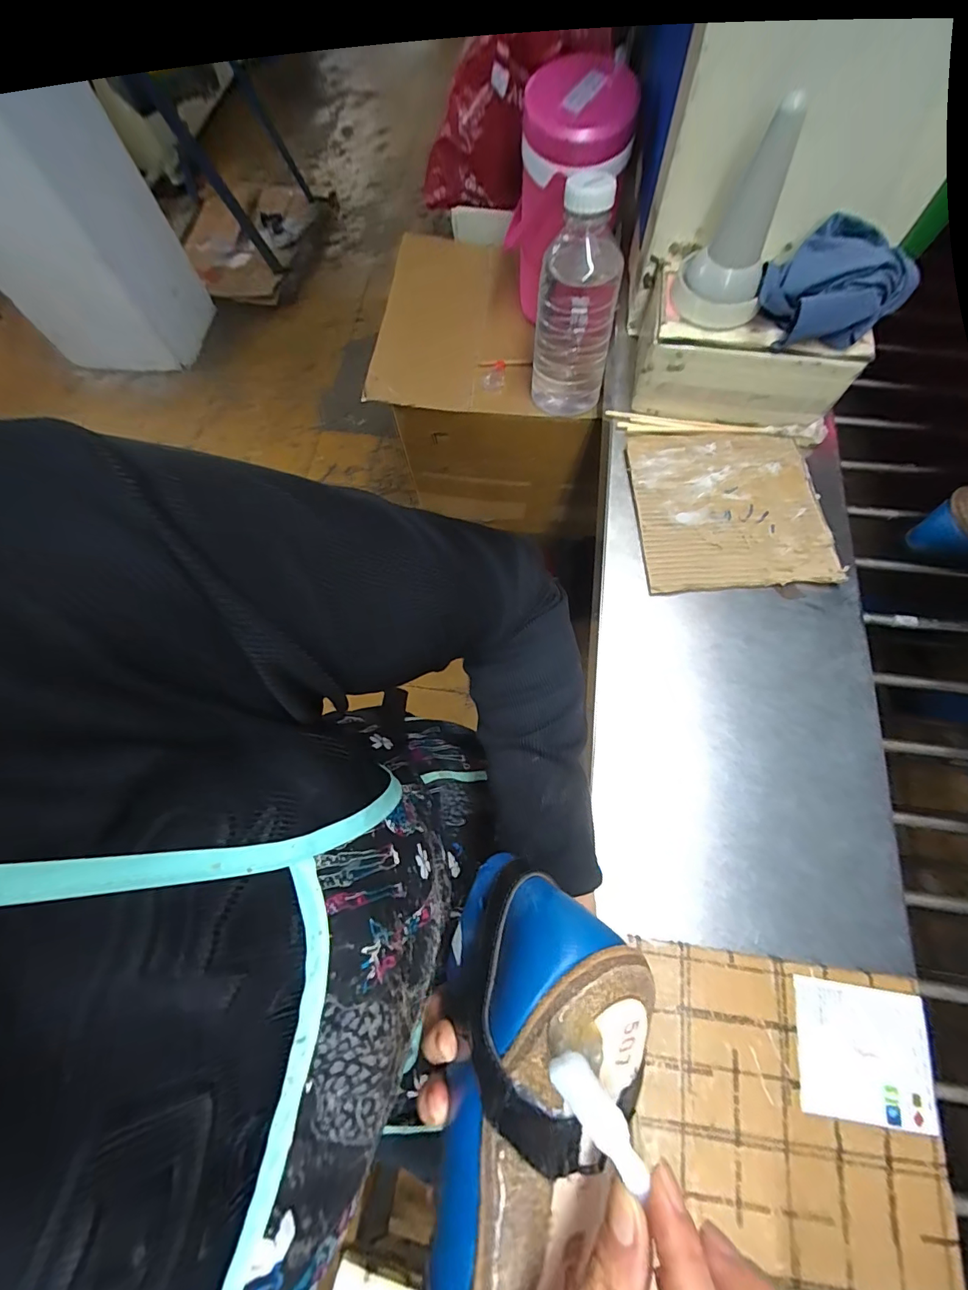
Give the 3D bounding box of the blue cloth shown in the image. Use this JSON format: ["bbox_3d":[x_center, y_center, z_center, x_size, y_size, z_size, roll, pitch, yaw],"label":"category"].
[{"bbox_3d":[0.308,-0.315,0.403,0.122,0.045,0.097,-39,74,-12],"label":"blue cloth"}]

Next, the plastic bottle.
[{"bbox_3d":[0.107,-0.379,0.535,0.089,0.220,0.077,9,71,5],"label":"plastic bottle"}]

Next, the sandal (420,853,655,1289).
[{"bbox_3d":[0.016,0.200,0.200,0.081,0.085,0.186,10,85,5],"label":"sandal"}]

